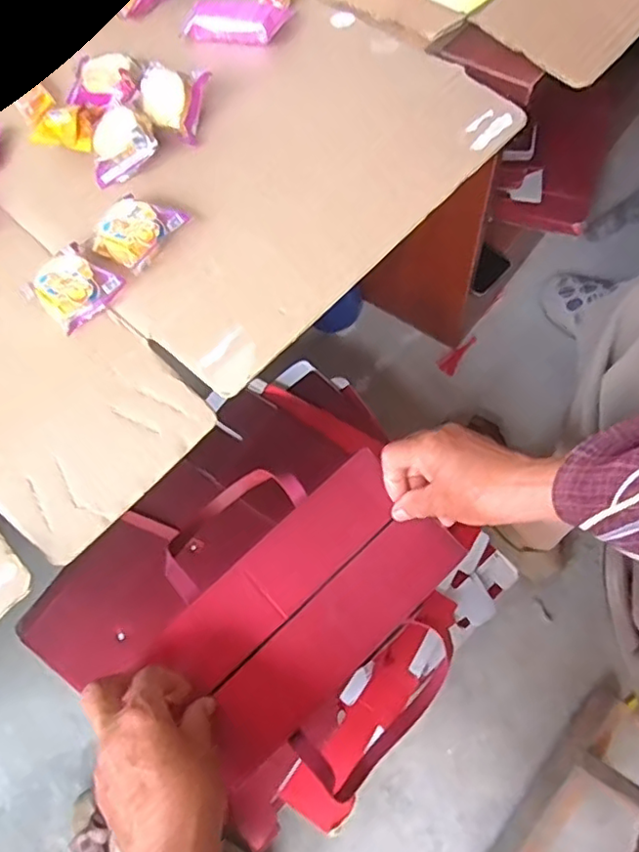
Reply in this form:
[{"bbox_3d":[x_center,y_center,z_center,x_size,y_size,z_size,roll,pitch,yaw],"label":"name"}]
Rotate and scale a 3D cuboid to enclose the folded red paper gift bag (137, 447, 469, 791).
[{"bbox_3d":[-0.009,0.138,0.474,0.231,0.031,0.119,-41,72,-13],"label":"folded red paper gift bag"}]

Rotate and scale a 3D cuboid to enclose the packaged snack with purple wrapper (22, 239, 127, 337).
[{"bbox_3d":[-0.168,-0.095,0.411,0.047,0.021,0.049,40,75,16],"label":"packaged snack with purple wrapper"}]

